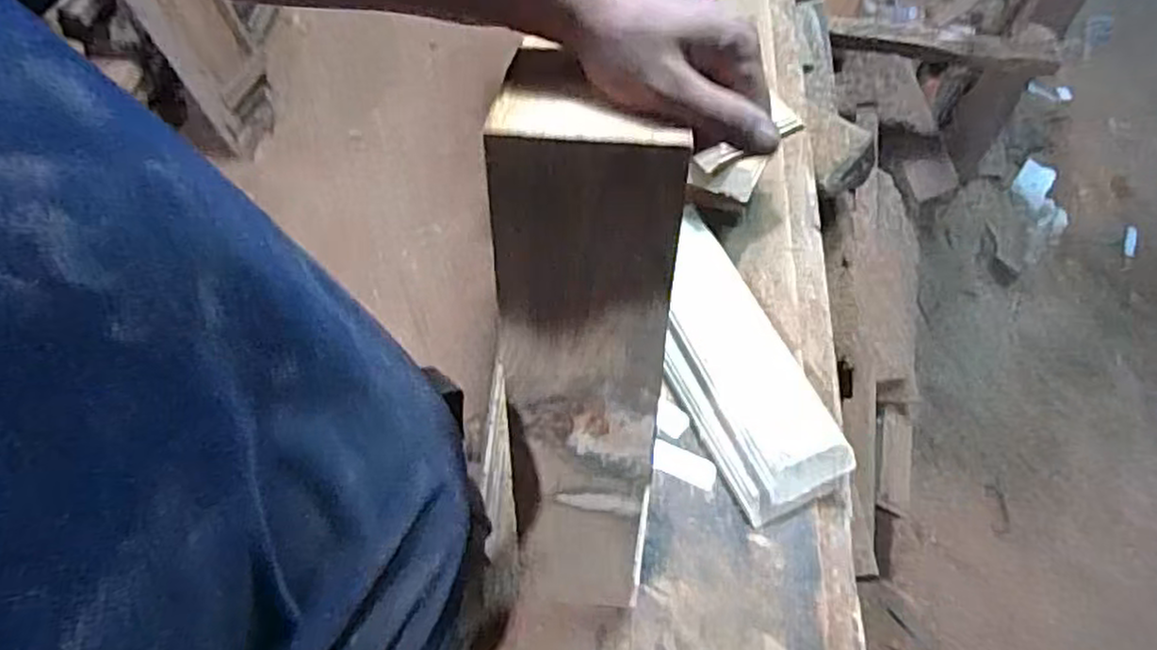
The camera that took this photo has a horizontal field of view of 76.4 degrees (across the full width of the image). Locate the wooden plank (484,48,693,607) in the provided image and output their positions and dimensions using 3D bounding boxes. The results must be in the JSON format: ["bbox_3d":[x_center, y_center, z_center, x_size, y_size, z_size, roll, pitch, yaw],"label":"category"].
[{"bbox_3d":[0.001,0.063,0.562,0.106,0.519,0.084,1,43,1],"label":"wooden plank"}]

